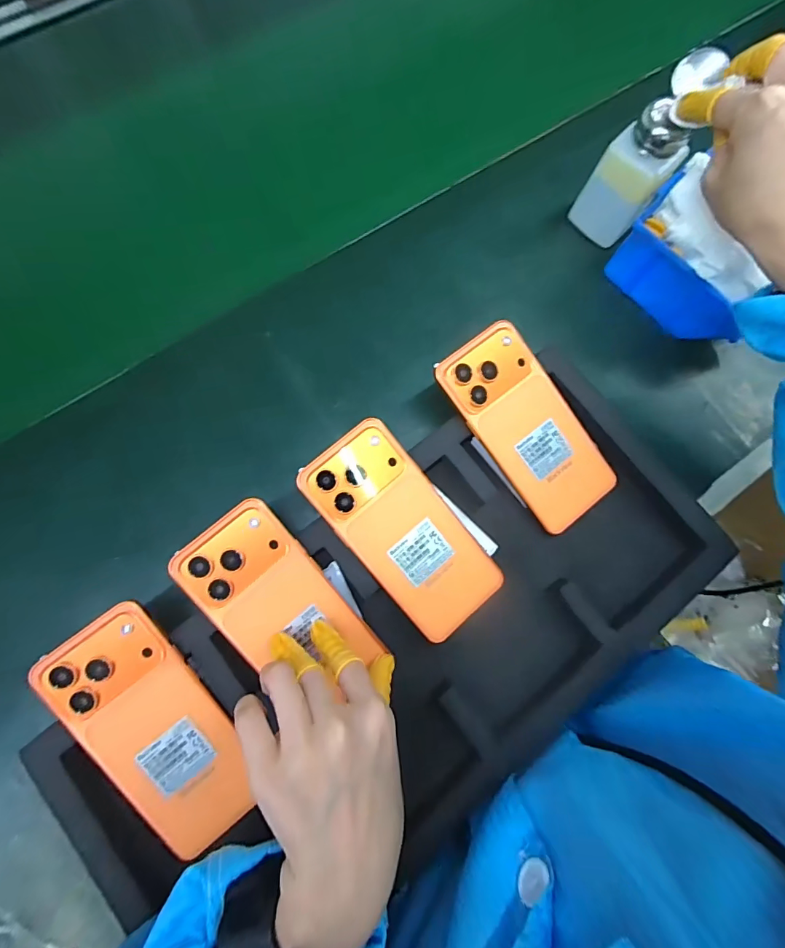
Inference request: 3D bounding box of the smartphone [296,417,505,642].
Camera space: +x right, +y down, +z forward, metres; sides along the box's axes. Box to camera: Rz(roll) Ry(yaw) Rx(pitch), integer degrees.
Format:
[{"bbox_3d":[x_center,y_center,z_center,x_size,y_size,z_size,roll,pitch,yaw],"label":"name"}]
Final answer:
[{"bbox_3d":[0.010,0.041,0.326,0.074,0.007,0.162,-40,95,-8],"label":"smartphone"}]

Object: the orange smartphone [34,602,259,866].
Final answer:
[{"bbox_3d":[-0.154,0.166,0.289,0.071,0.008,0.157,-37,94,-15],"label":"orange smartphone"}]

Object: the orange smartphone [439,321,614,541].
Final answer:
[{"bbox_3d":[0.108,-0.036,0.347,0.076,0.005,0.160,-37,95,-8],"label":"orange smartphone"}]

